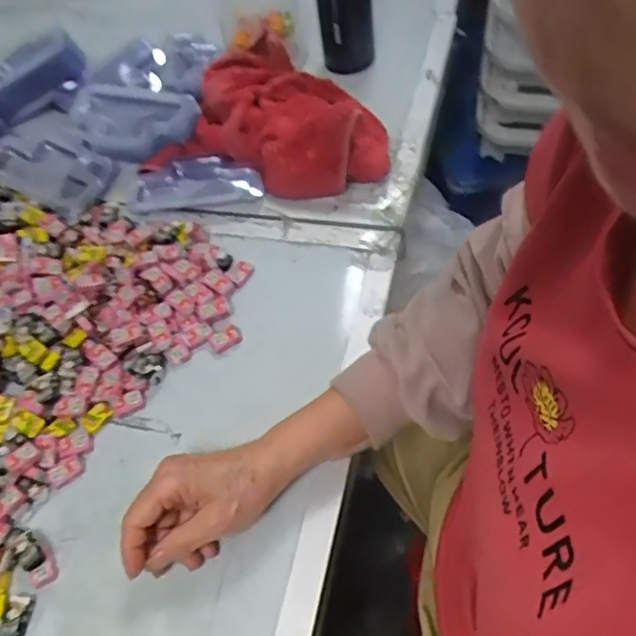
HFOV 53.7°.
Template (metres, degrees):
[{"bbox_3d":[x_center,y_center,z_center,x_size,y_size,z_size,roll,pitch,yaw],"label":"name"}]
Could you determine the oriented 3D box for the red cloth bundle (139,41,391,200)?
[{"bbox_3d":[-0.035,-0.222,0.672,0.234,0.071,0.189,15,59,18],"label":"red cloth bundle"}]

